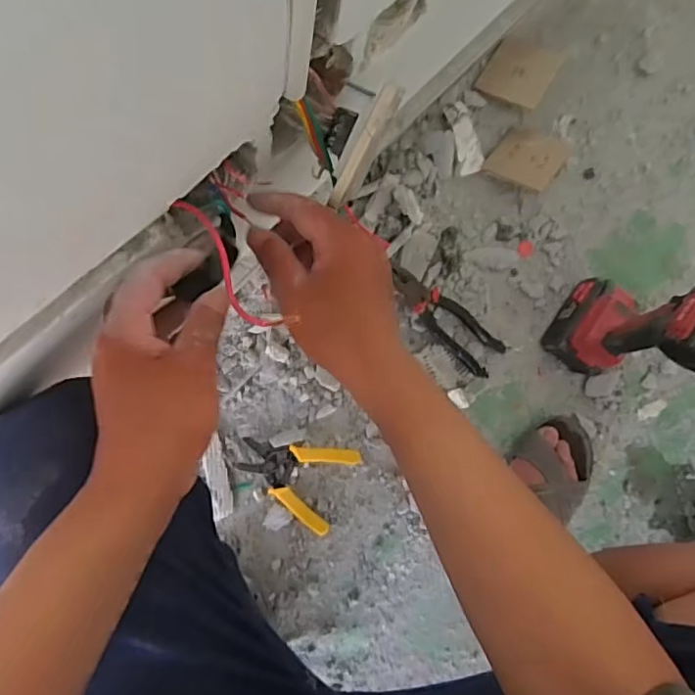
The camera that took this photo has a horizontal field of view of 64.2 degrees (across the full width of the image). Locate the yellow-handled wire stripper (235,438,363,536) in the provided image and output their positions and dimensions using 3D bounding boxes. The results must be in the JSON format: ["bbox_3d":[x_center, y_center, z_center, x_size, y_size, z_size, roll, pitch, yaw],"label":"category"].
[{"bbox_3d":[-0.065,0.156,0.699,0.140,0.012,0.109,29,84,-5],"label":"yellow-handled wire stripper"}]

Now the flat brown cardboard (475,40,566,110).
[{"bbox_3d":[0.228,-0.363,0.727,0.087,0.009,0.081,30,92,21],"label":"flat brown cardboard"}]

